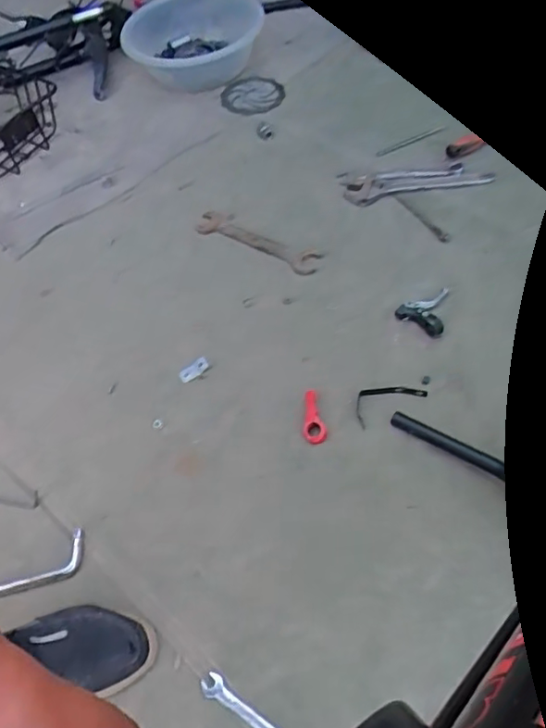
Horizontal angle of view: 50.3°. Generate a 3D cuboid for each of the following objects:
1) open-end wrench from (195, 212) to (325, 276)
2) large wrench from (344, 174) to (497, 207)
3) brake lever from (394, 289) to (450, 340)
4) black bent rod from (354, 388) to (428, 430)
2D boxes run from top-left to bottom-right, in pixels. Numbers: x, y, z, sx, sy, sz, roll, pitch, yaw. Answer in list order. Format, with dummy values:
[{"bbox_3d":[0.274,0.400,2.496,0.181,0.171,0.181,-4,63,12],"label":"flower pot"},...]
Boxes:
[{"bbox_3d":[-0.031,-0.222,1.067,0.265,0.008,0.050,26,75,26],"label":"open-end wrench"},{"bbox_3d":[0.265,-0.331,1.067,0.261,0.020,0.058,-7,56,0],"label":"large wrench"},{"bbox_3d":[0.238,-0.087,0.934,0.076,0.024,0.088,12,58,12],"label":"brake lever"},{"bbox_3d":[0.171,0.050,0.870,0.109,0.005,0.050,-23,58,-11],"label":"black bent rod"}]

